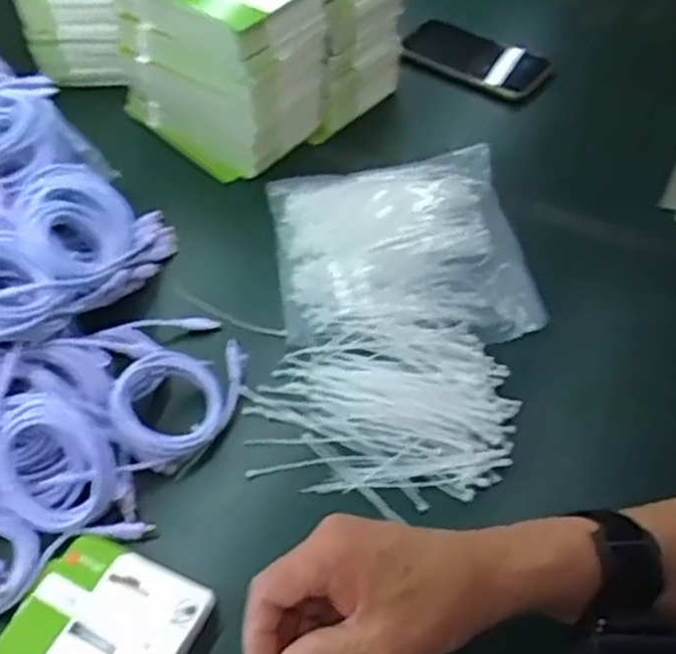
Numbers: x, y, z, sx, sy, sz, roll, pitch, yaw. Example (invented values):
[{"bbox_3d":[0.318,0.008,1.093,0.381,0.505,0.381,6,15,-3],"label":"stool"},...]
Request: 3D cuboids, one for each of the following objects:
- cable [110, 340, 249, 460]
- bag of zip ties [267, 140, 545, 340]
[{"bbox_3d":[-0.111,0.050,0.579,0.101,0.040,0.080,-20,53,-13],"label":"cable"},{"bbox_3d":[0.049,-0.071,0.668,0.199,0.040,0.211,-8,51,-3],"label":"bag of zip ties"}]

